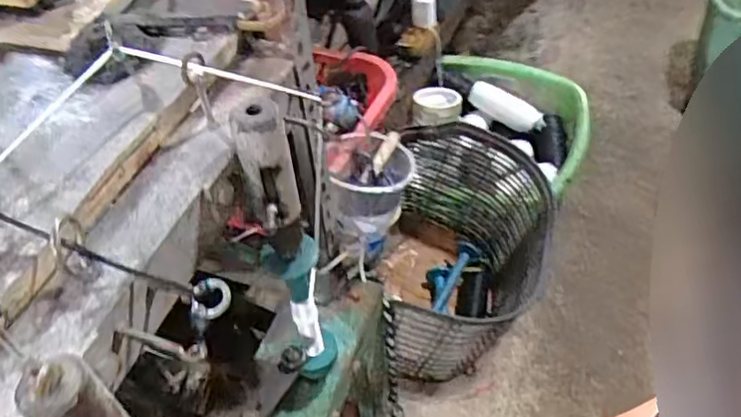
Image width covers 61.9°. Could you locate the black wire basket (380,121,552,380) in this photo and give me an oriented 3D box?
[{"bbox_3d":[0.148,0.076,0.930,0.224,0.224,0.344,2,47,7],"label":"black wire basket"}]

